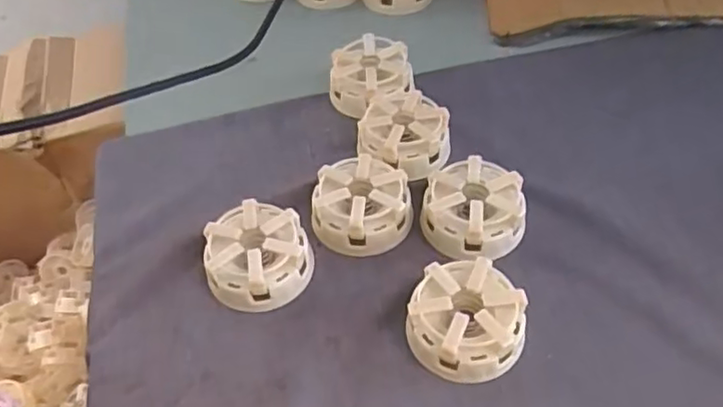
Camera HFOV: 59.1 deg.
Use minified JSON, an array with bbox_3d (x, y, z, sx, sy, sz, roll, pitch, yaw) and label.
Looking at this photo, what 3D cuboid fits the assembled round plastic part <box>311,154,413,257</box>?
[{"bbox_3d":[0.000,0.000,0.421,0.063,0.030,0.058,-4,50,2],"label":"assembled round plastic part"}]

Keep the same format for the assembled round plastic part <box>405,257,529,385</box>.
[{"bbox_3d":[0.059,0.065,0.361,0.063,0.030,0.061,-3,50,3],"label":"assembled round plastic part"}]

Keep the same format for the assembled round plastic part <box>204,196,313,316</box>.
[{"bbox_3d":[-0.065,0.031,0.396,0.064,0.030,0.063,-3,50,3],"label":"assembled round plastic part"}]

